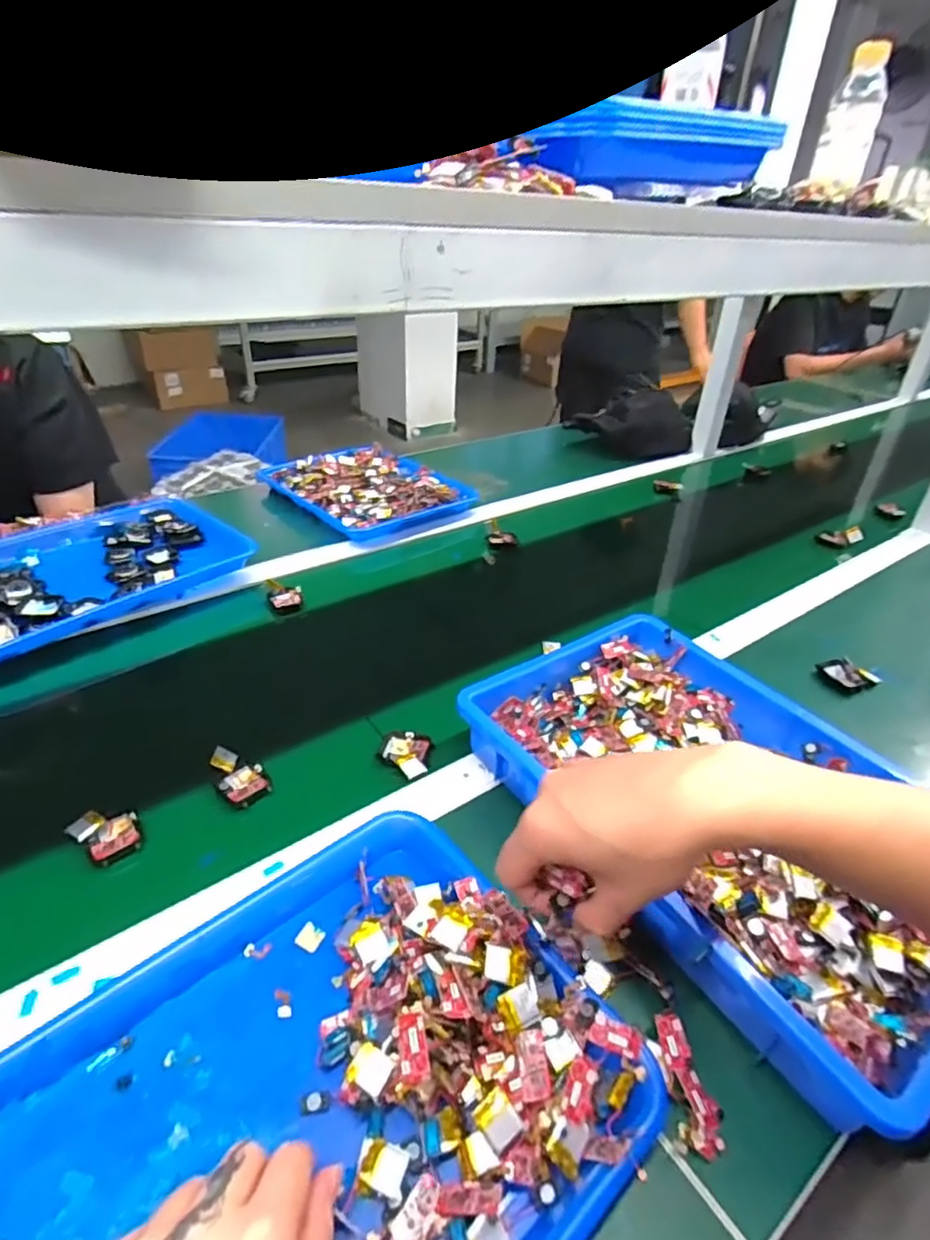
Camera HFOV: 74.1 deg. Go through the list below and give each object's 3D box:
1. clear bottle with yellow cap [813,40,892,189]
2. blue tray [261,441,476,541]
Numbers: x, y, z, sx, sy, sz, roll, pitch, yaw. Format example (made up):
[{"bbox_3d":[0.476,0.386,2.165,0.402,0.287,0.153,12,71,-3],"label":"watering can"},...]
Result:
[{"bbox_3d":[0.542,-0.701,0.861,0.066,0.152,0.078,15,36,16],"label":"clear bottle with yellow cap"},{"bbox_3d":[-0.168,-0.225,1.025,0.244,0.038,0.306,-26,44,-36],"label":"blue tray"}]

